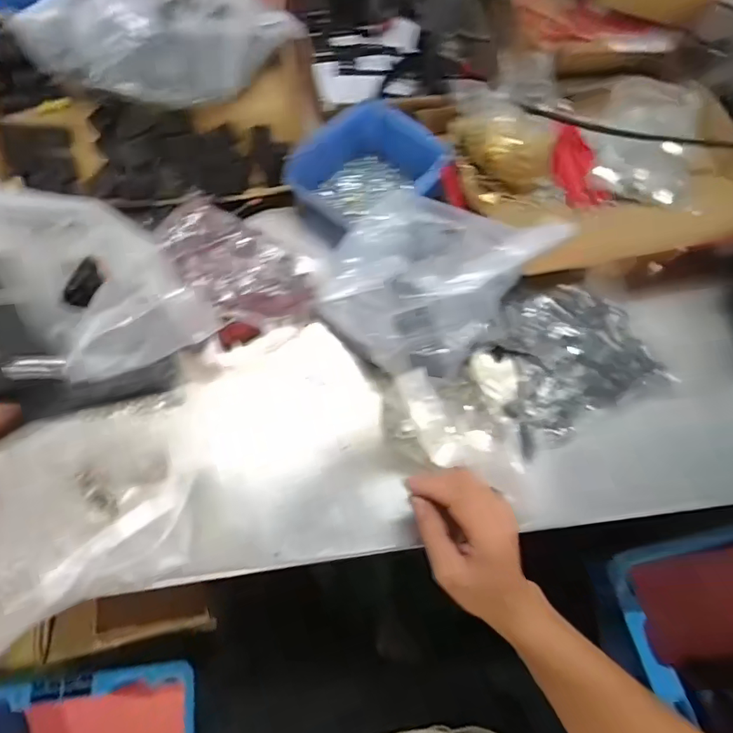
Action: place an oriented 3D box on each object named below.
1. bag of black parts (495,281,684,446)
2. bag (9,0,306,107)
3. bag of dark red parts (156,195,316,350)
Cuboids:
[{"bbox_3d":[0.196,-0.015,0.472,0.139,0.030,0.132,-20,69,-12],"label":"bag of black parts"},{"bbox_3d":[-0.177,-0.324,0.477,0.270,0.093,0.106,-22,74,-20],"label":"bag"},{"bbox_3d":[-0.136,-0.108,0.486,0.098,0.029,0.167,-31,72,-16],"label":"bag of dark red parts"}]

